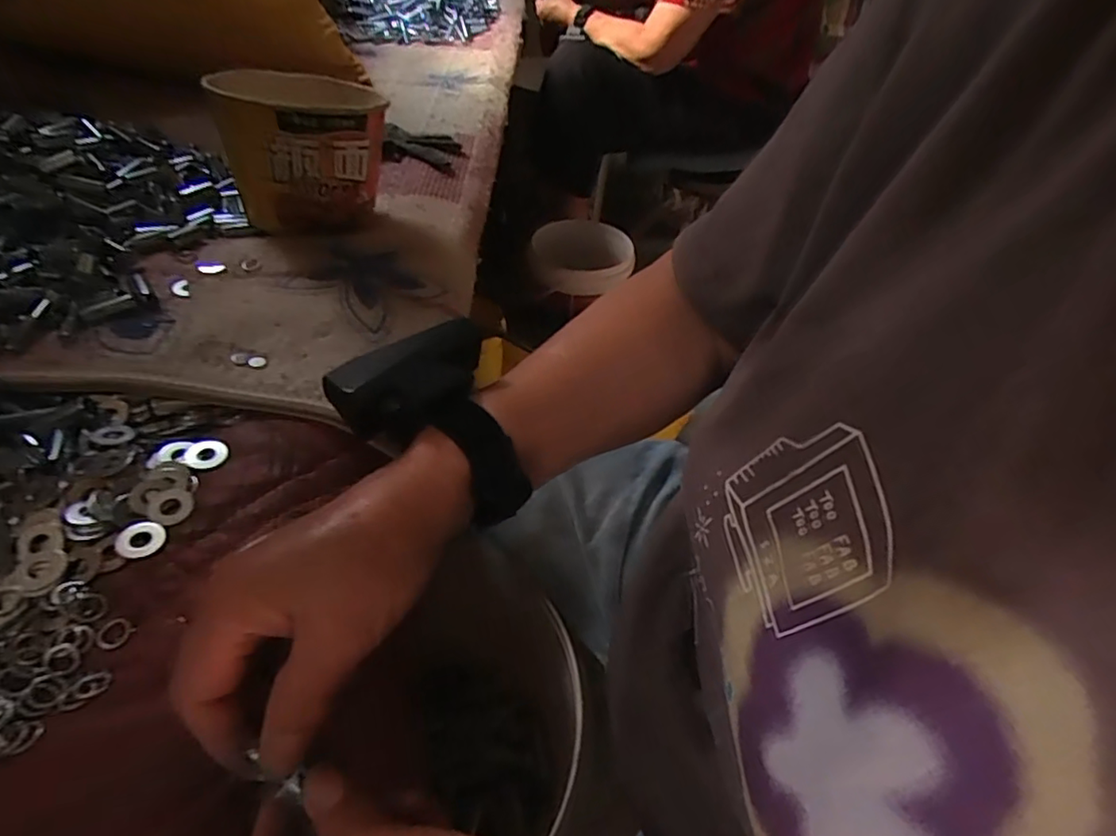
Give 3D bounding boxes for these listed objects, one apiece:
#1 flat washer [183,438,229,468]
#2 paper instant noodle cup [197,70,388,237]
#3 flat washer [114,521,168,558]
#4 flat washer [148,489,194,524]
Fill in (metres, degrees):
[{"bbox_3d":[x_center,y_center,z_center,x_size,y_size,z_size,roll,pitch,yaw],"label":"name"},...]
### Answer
[{"bbox_3d":[-0.206,0.020,0.357,0.022,0.004,0.022,2,44,-2],"label":"flat washer"},{"bbox_3d":[-0.229,-0.240,0.550,0.121,0.112,0.143,-16,47,-19],"label":"paper instant noodle cup"},{"bbox_3d":[-0.215,0.061,0.312,0.022,0.004,0.020,-12,46,-16],"label":"flat washer"},{"bbox_3d":[-0.208,0.047,0.326,0.022,0.004,0.021,-5,44,-9],"label":"flat washer"}]

